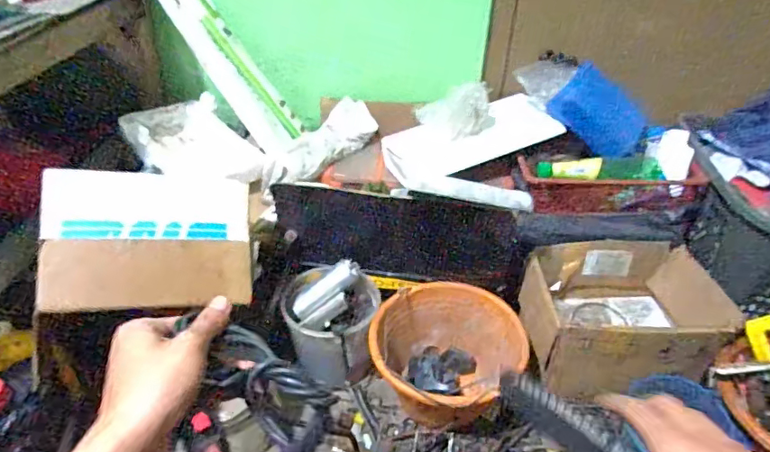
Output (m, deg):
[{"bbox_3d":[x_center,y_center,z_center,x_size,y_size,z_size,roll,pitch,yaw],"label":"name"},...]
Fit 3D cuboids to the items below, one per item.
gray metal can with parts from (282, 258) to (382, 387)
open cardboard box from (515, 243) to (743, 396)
[{"bbox_3d":[-0.100,0.183,0.926,0.166,0.159,0.159,5,38,4],"label":"gray metal can with parts"},{"bbox_3d":[0.414,0.163,0.921,0.327,0.163,0.251,-1,38,-4],"label":"open cardboard box"}]

